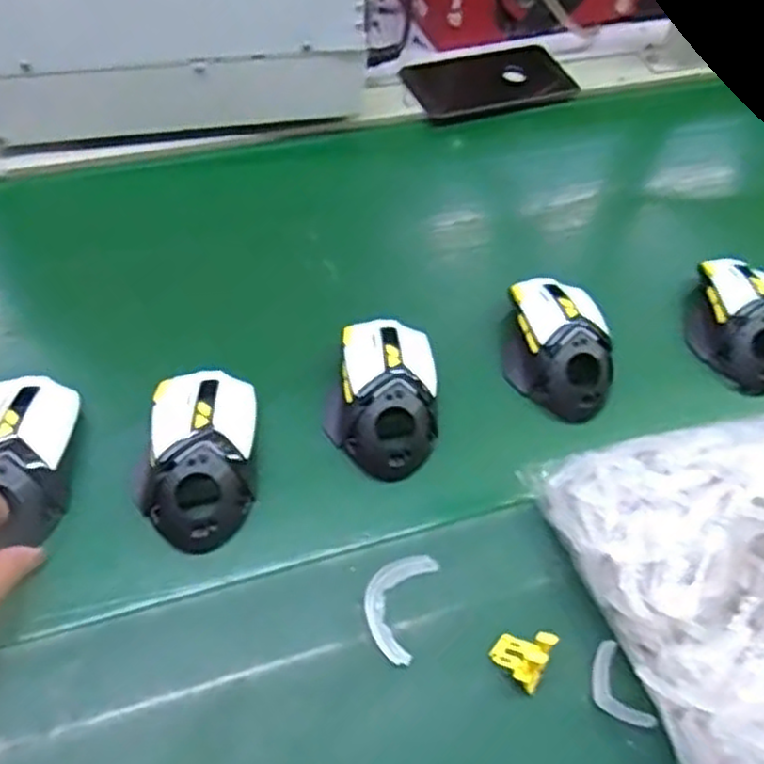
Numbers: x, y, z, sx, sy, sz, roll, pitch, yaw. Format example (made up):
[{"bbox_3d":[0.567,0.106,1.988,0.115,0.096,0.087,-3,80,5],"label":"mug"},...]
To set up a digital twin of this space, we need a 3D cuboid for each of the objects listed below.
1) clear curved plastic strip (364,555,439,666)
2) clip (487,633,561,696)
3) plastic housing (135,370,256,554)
[{"bbox_3d":[0.008,0.127,0.428,0.034,0.004,0.063,16,56,7],"label":"clear curved plastic strip"},{"bbox_3d":[0.076,0.147,0.403,0.028,0.023,0.027,25,57,12],"label":"clip"},{"bbox_3d":[-0.116,0.042,0.463,0.072,0.034,0.121,-1,55,-6],"label":"plastic housing"}]

